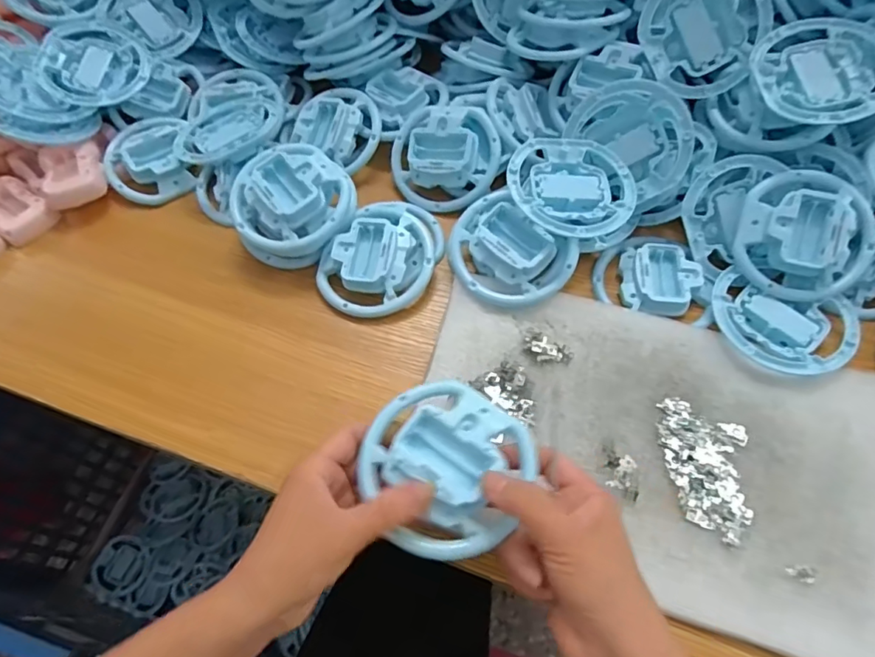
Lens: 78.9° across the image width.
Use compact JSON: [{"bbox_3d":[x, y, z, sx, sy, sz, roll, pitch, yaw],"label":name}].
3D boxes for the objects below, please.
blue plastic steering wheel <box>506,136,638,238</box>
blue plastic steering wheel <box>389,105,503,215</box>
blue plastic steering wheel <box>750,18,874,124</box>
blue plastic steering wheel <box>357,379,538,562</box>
[{"bbox_3d":[0.112,-0.119,0.444,0.102,0.025,0.095,-1,59,2],"label":"blue plastic steering wheel"},{"bbox_3d":[0.007,-0.164,0.506,0.102,0.036,0.102,0,89,3],"label":"blue plastic steering wheel"},{"bbox_3d":[0.312,-0.205,0.425,0.102,0.020,0.102,-6,65,13],"label":"blue plastic steering wheel"},{"bbox_3d":[0.002,0.079,0.313,0.098,0.020,0.097,-1,59,2],"label":"blue plastic steering wheel"}]

